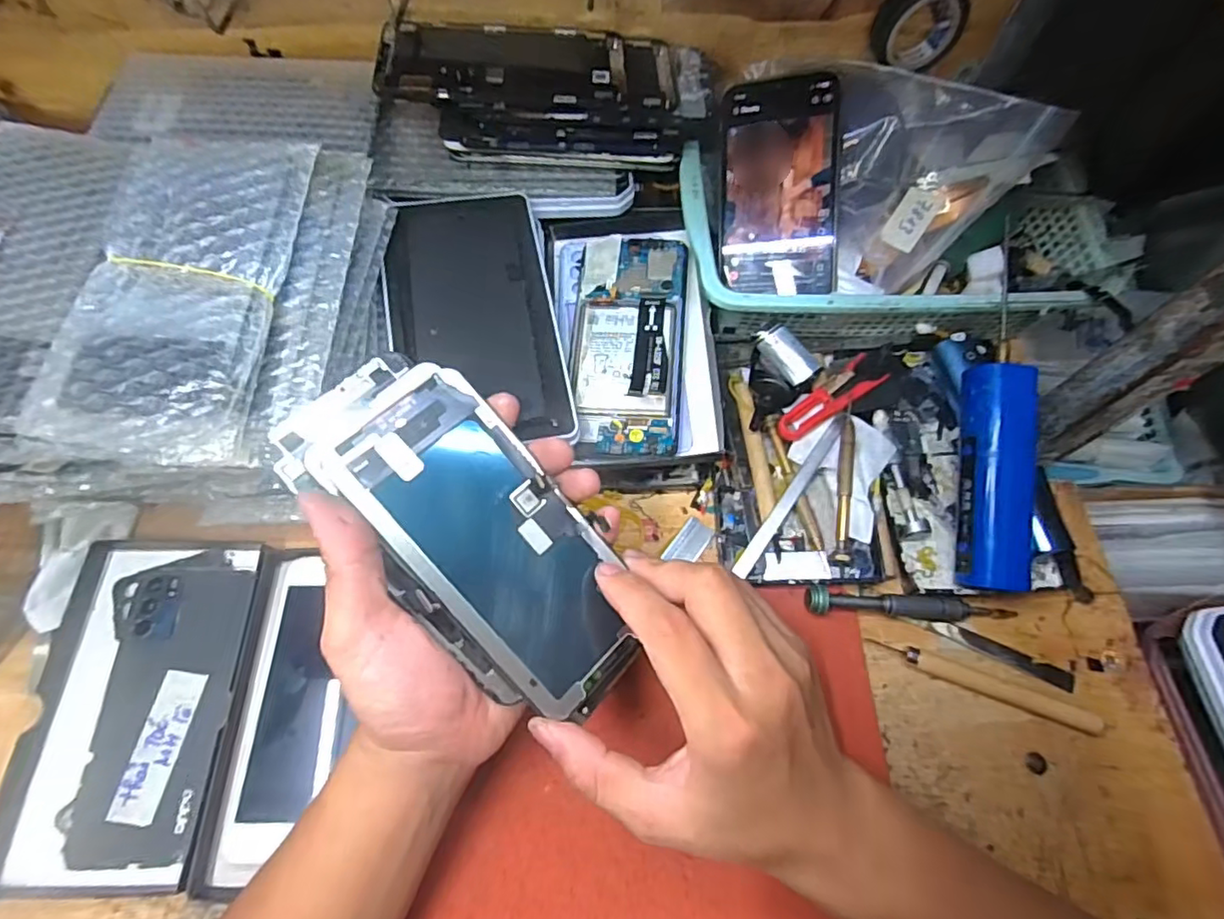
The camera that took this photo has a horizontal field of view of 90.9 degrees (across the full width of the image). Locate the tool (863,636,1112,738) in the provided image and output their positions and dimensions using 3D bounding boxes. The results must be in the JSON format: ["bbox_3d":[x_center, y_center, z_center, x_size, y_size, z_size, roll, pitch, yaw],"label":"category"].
[{"bbox_3d":[0.213,0.128,0.345,0.121,0.016,0.011,21,68,8],"label":"tool"}]

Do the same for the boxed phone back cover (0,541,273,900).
[{"bbox_3d":[-0.266,0.136,0.343,0.112,0.018,0.183,1,66,0],"label":"boxed phone back cover"}]

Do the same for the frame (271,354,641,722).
[{"bbox_3d":[-0.058,0.035,0.268,0.079,0.015,0.176,-40,95,-17],"label":"frame"}]

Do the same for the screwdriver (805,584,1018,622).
[{"bbox_3d":[0.178,0.088,0.359,0.126,0.017,0.015,4,66,1],"label":"screwdriver"}]

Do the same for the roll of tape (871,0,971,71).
[{"bbox_3d":[0.204,-0.290,0.399,0.052,0.049,0.028,-6,67,-3],"label":"roll of tape"}]

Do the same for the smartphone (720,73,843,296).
[{"bbox_3d":[0.109,-0.176,0.394,0.074,0.007,0.130,2,104,16],"label":"smartphone"}]

